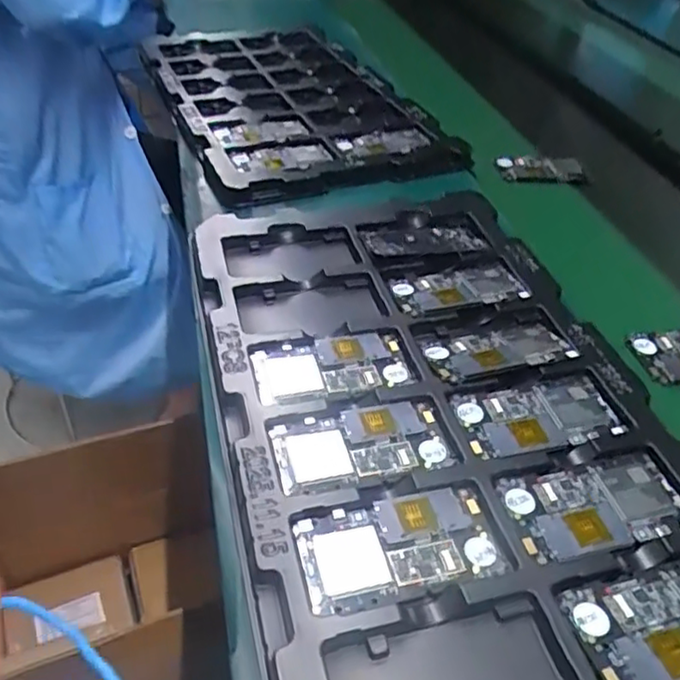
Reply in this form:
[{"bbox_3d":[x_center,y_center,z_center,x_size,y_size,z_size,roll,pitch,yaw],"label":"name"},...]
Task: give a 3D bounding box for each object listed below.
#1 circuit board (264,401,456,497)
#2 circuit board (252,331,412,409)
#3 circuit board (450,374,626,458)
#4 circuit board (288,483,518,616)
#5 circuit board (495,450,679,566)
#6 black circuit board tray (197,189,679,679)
[{"bbox_3d":[0.015,0.076,0.469,0.126,0.005,0.068,-7,43,-15],"label":"circuit board"},{"bbox_3d":[-0.007,0.019,0.525,0.127,0.009,0.068,-8,43,-16],"label":"circuit board"},{"bbox_3d":[0.153,0.058,0.495,0.121,0.008,0.065,-4,42,-12],"label":"circuit board"},{"bbox_3d":[0.038,0.132,0.408,0.126,0.006,0.067,-7,43,-15],"label":"circuit board"},{"bbox_3d":[0.173,0.113,0.436,0.118,0.006,0.067,-10,39,-8],"label":"circuit board"},{"bbox_3d":[0.073,0.040,0.504,0.332,0.033,0.561,-5,43,-14],"label":"black circuit board tray"}]

